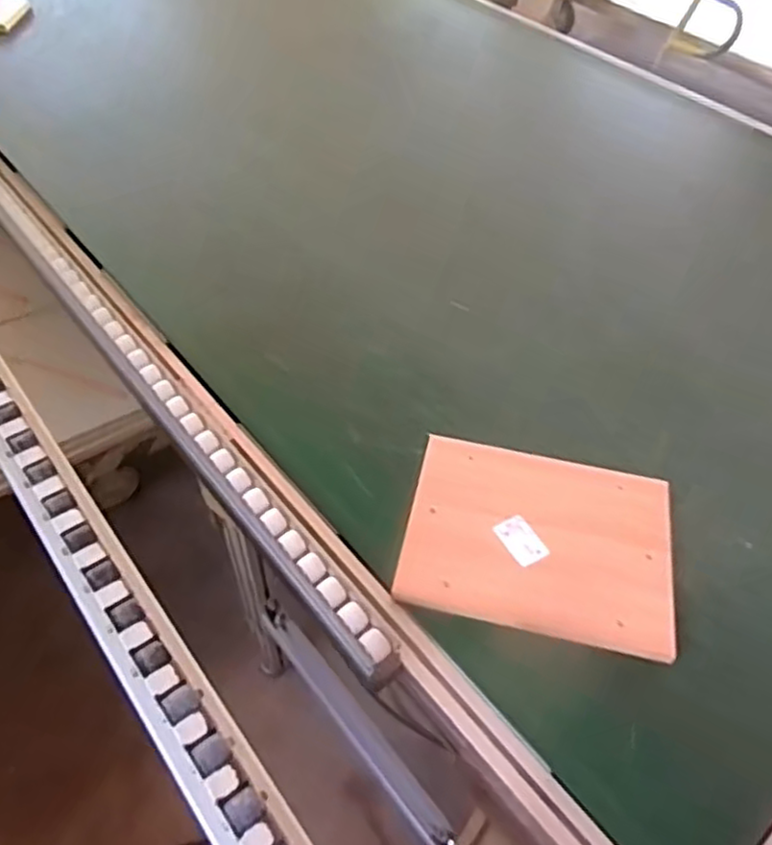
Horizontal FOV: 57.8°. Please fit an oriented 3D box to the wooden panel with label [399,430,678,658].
[{"bbox_3d":[0.183,0.135,0.830,0.304,0.021,0.230,12,55,9],"label":"wooden panel with label"}]

